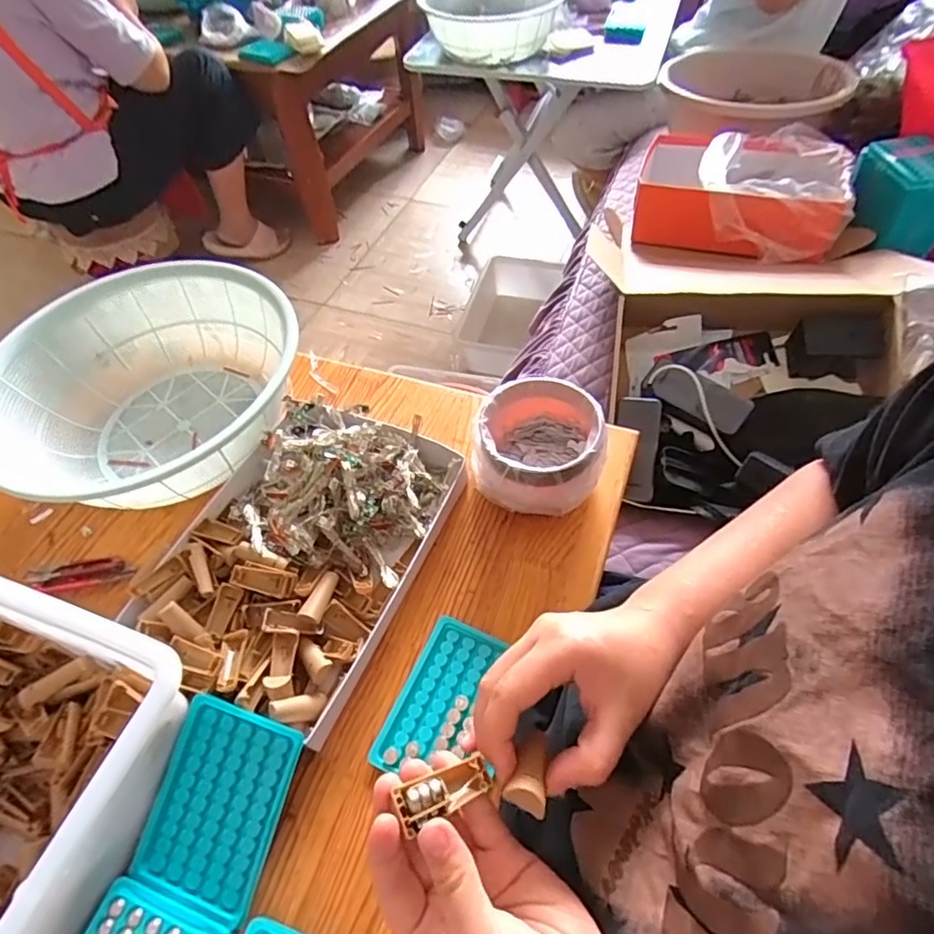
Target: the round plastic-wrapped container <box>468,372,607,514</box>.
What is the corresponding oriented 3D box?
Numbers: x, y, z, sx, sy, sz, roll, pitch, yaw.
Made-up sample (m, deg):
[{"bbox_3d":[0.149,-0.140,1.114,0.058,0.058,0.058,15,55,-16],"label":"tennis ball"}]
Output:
[{"bbox_3d":[0.072,-0.013,0.556,0.120,0.086,0.126,-2,54,3],"label":"round plastic-wrapped container"}]

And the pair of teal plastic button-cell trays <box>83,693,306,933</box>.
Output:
[{"bbox_3d":[-0.205,0.297,0.374,0.097,0.043,0.248,14,56,13],"label":"pair of teal plastic button-cell trays"}]

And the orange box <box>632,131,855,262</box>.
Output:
[{"bbox_3d":[0.444,-0.455,0.910,0.301,0.100,0.241,13,56,13],"label":"orange box"}]

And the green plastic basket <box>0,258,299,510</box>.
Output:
[{"bbox_3d":[-0.351,-0.084,0.622,0.303,0.119,0.289,-2,54,3],"label":"green plastic basket"}]

